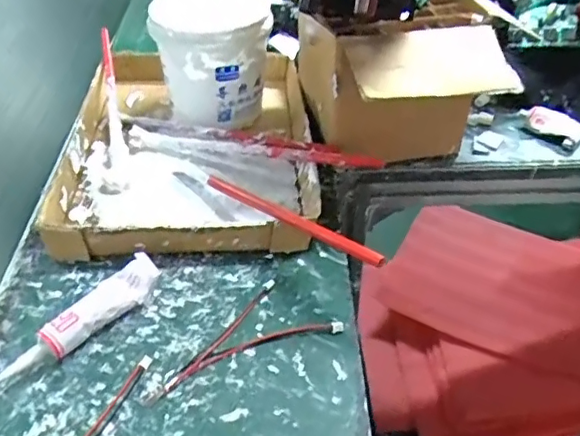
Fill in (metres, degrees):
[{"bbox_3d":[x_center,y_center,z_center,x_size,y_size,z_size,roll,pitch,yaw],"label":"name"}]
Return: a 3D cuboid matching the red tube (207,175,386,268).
[{"bbox_3d":[-0.006,-0.003,0.455,0.008,0.012,0.206,-32,37,-29],"label":"red tube"}]

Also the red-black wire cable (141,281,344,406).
[{"bbox_3d":[-0.041,0.085,0.424,0.150,0.005,0.066,-17,45,-16],"label":"red-black wire cable"}]

